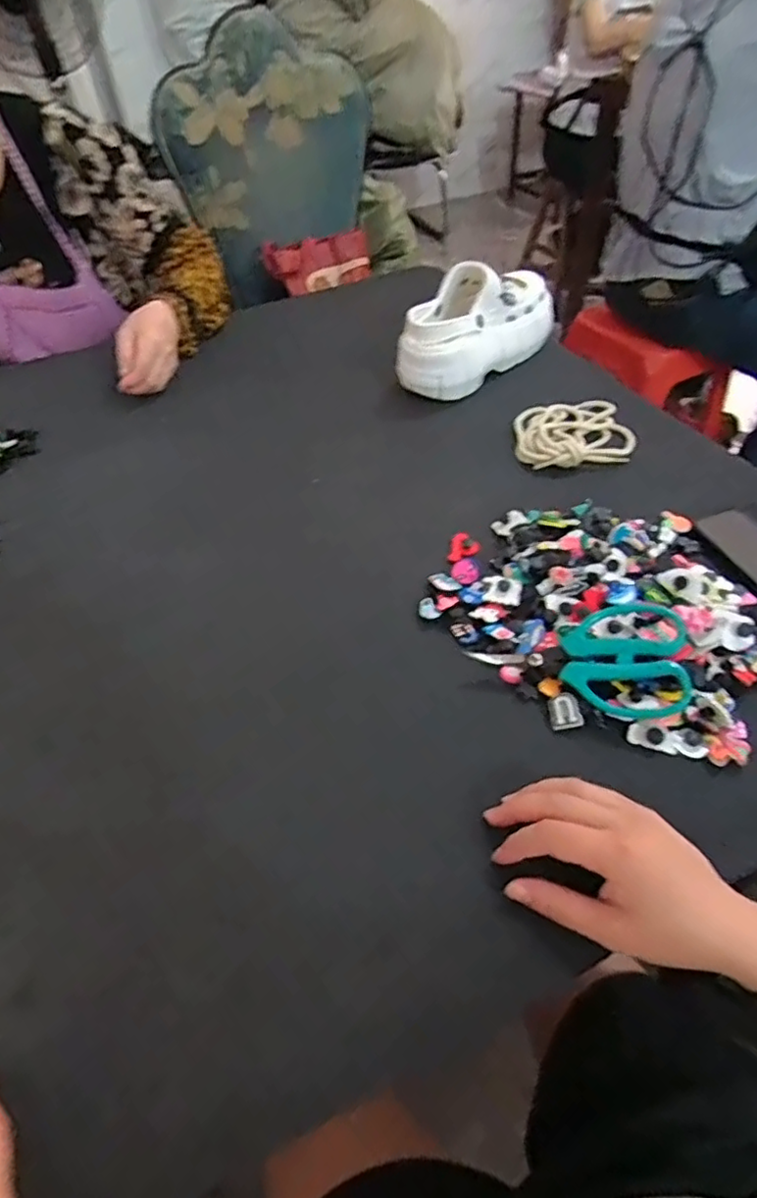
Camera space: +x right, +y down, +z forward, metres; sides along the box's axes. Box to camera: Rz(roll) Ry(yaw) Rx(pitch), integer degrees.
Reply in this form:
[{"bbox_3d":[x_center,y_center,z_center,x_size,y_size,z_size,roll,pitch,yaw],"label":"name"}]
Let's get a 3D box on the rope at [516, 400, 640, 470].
[{"bbox_3d":[0.214,-0.182,0.683,0.121,0.023,0.106,-1,47,3],"label":"rope"}]

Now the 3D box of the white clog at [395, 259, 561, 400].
[{"bbox_3d":[0.121,-0.348,0.781,0.226,0.101,0.099,-36,54,-26],"label":"white clog"}]

